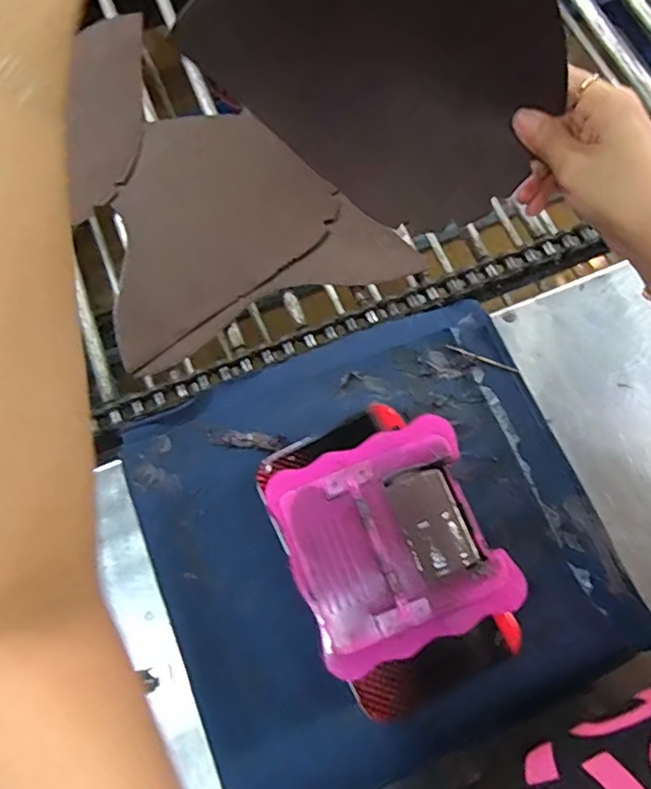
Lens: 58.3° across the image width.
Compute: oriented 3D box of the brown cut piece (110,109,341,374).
[{"bbox_3d":[-0.123,-0.163,0.534,0.233,0.015,0.191,-37,77,-14],"label":"brown cut piece"}]

